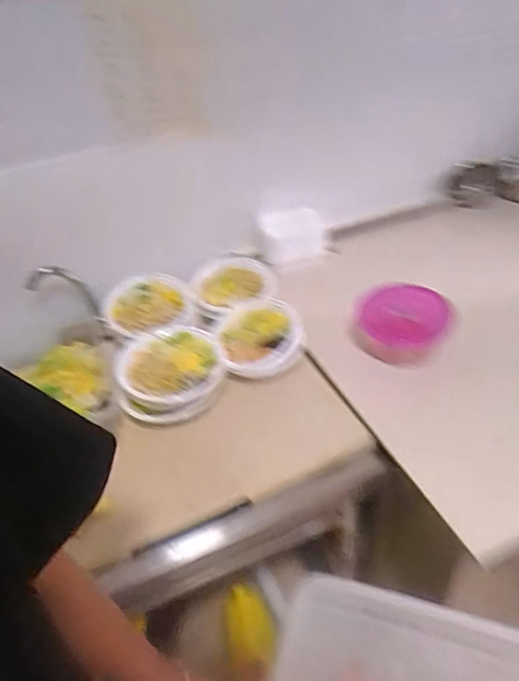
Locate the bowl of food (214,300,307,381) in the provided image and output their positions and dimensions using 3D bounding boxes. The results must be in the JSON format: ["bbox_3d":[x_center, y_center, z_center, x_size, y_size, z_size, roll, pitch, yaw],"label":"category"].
[{"bbox_3d":[0.002,0.004,0.943,0.147,0.076,0.150,-4,40,3],"label":"bowl of food"}]

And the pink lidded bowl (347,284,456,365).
[{"bbox_3d":[0.251,-0.026,0.931,0.155,0.086,0.126,14,44,23],"label":"pink lidded bowl"}]

